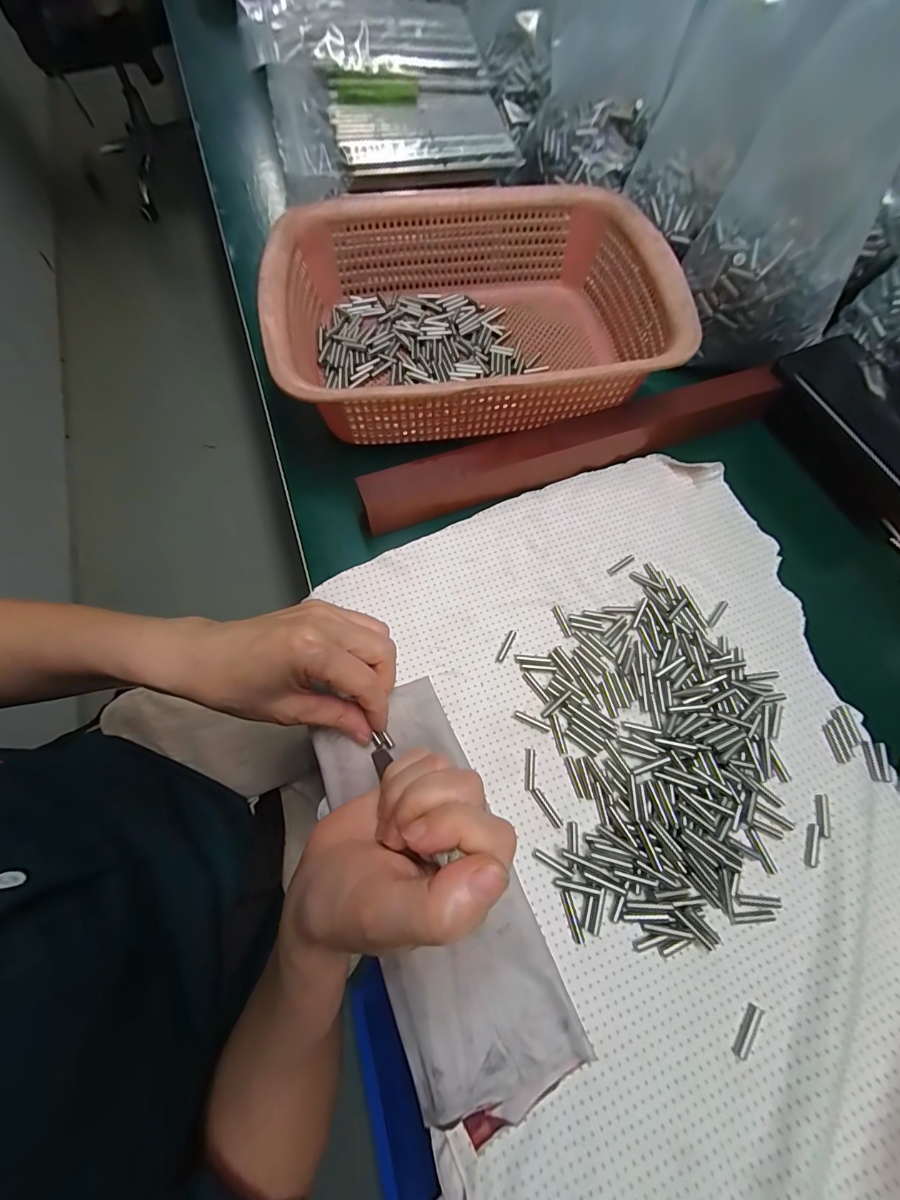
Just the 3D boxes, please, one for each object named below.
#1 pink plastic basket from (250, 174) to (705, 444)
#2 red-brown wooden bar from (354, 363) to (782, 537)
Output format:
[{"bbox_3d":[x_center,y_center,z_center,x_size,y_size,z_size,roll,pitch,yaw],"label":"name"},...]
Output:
[{"bbox_3d":[0.012,-0.227,0.342,0.285,0.080,0.222,-9,67,-6],"label":"pink plastic basket"},{"bbox_3d":[0.099,-0.118,0.325,0.336,0.044,0.026,-19,68,-10],"label":"red-brown wooden bar"}]

